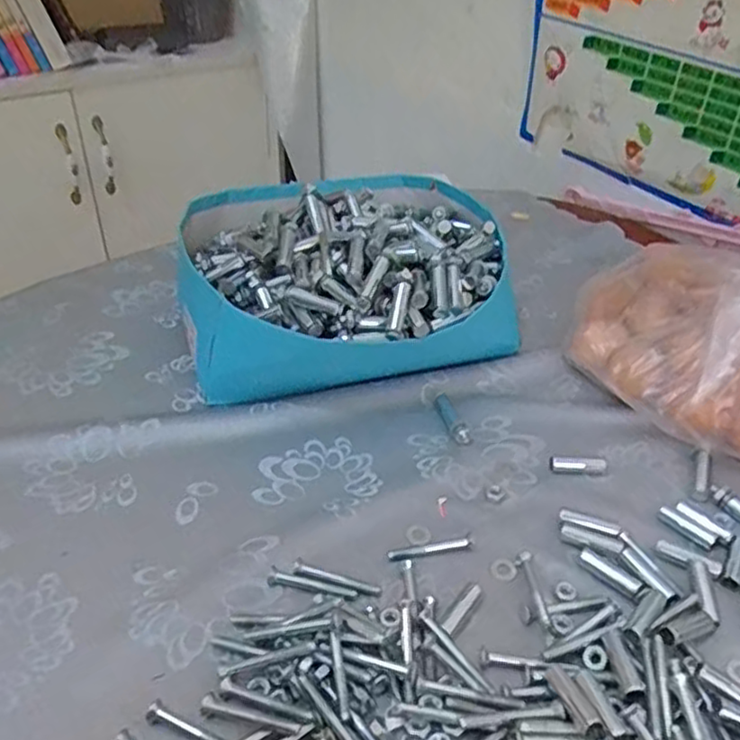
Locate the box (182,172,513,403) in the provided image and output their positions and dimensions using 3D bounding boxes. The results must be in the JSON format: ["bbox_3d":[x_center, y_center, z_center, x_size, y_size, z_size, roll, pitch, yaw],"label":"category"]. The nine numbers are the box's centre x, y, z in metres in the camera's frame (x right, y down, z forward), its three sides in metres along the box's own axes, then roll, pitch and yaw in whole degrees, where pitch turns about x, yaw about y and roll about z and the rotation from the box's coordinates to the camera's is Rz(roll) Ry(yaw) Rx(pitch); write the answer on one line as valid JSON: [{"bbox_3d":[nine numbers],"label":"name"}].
[{"bbox_3d":[-0.027,-0.093,0.633,0.278,0.112,0.288,-7,39,-10],"label":"box"}]

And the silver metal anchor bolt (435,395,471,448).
[{"bbox_3d":[0.066,0.038,0.551,0.016,0.009,0.052,-8,39,-12],"label":"silver metal anchor bolt"}]

